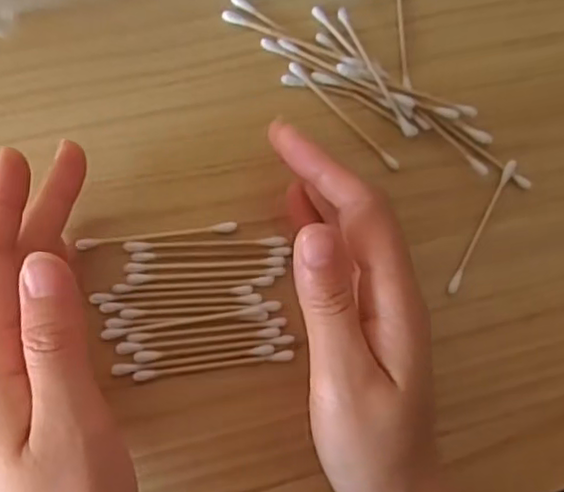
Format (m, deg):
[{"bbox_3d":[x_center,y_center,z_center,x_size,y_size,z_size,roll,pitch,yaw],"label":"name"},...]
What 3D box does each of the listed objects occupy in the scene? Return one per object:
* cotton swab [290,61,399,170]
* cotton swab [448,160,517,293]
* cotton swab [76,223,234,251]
[{"bbox_3d":[0.030,-0.062,0.305,0.070,0.009,0.006,43,80,-1],"label":"cotton swab"},{"bbox_3d":[0.097,-0.009,0.307,0.005,0.007,0.071,28,81,-4],"label":"cotton swab"},{"bbox_3d":[-0.056,-0.005,0.288,0.071,0.004,0.005,-7,85,-8],"label":"cotton swab"}]

